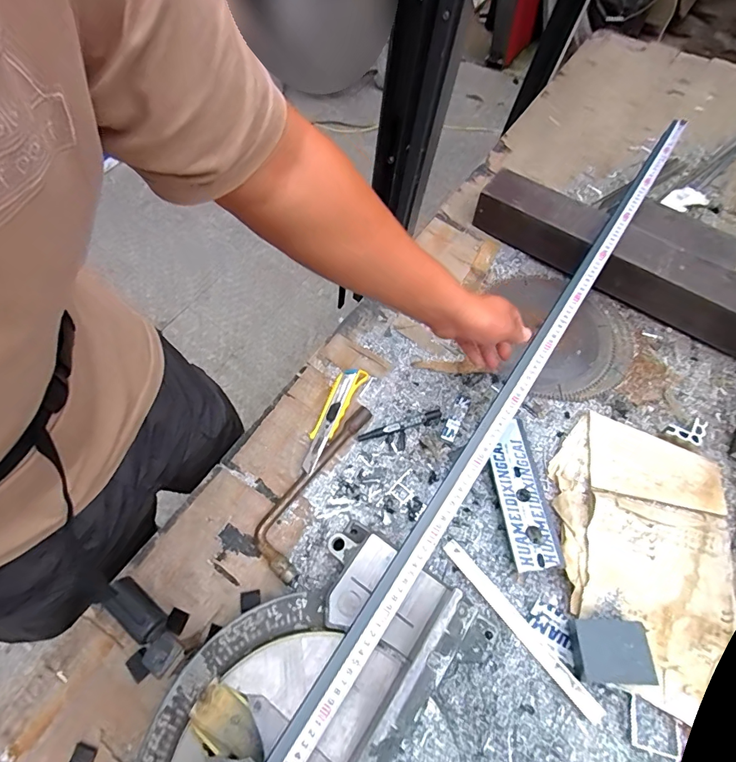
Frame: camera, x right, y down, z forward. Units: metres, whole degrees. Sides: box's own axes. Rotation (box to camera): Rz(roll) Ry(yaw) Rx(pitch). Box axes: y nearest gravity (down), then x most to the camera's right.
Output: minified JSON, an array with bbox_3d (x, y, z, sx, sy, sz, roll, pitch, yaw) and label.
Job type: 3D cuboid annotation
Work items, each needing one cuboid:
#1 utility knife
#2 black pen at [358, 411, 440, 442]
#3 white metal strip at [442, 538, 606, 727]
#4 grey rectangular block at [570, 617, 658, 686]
[{"bbox_3d":[-0.058,0.054,0.657,0.039,0.016,0.179,24,66,13],"label":"utility knife"},{"bbox_3d":[0.049,0.070,0.649,0.130,0.010,0.019,-17,63,-6],"label":"black pen"},{"bbox_3d":[0.184,0.298,0.530,0.022,0.004,0.237,-33,62,-21],"label":"white metal strip"},{"bbox_3d":[0.275,0.304,0.482,0.075,0.030,0.059,3,63,3],"label":"grey rectangular block"}]

